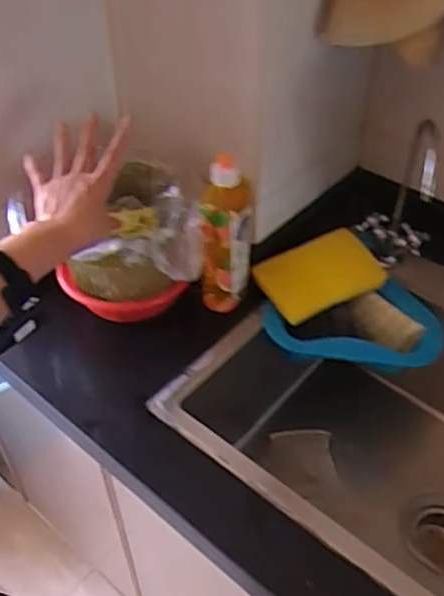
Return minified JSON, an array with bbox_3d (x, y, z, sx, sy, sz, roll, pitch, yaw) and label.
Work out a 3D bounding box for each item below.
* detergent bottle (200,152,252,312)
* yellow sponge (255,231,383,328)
[{"bbox_3d":[0.005,-0.088,0.789,0.062,0.203,0.101,1,46,5],"label":"detergent bottle"},{"bbox_3d":[0.129,-0.034,0.827,0.151,0.023,0.099,-26,63,-11],"label":"yellow sponge"}]

